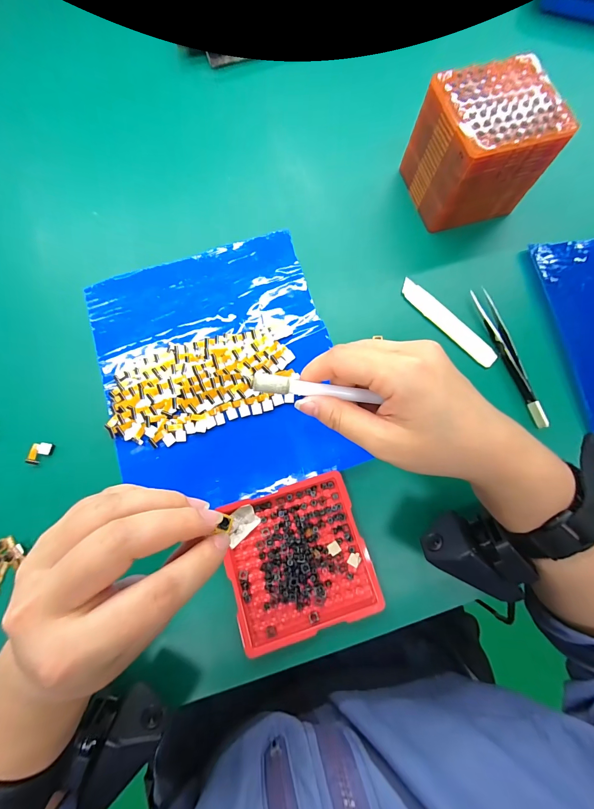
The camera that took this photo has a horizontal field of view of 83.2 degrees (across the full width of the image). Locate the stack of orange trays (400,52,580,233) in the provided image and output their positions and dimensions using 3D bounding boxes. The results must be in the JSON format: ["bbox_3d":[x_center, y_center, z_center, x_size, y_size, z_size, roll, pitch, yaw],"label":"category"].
[{"bbox_3d":[0.156,-0.219,0.293,0.091,0.083,0.085,-17,77,-4],"label":"stack of orange trays"}]

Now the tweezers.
[{"bbox_3d":[0.178,-0.042,0.284,0.015,0.012,0.128,-13,76,-3],"label":"tweezers"}]

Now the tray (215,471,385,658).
[{"bbox_3d":[0.001,0.112,0.246,0.098,0.013,0.099,-16,76,-4],"label":"tray"}]

